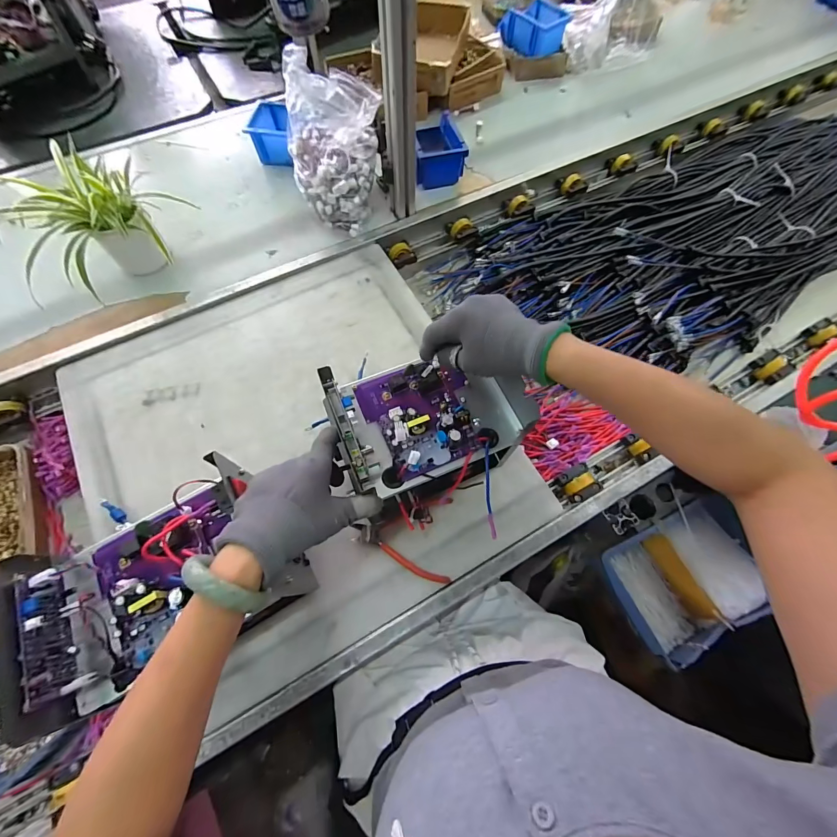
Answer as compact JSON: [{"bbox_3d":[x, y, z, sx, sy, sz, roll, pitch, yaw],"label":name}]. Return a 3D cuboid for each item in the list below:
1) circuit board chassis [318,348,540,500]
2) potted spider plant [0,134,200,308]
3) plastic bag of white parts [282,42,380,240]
[{"bbox_3d":[0.008,-0.002,0.434,0.208,0.066,0.144,-13,69,-6],"label":"circuit board chassis"},{"bbox_3d":[-0.543,-0.319,0.645,0.178,0.160,0.225,3,68,1],"label":"potted spider plant"},{"bbox_3d":[-0.148,-0.475,0.684,0.162,0.209,0.173,-13,69,-6],"label":"plastic bag of white parts"}]

